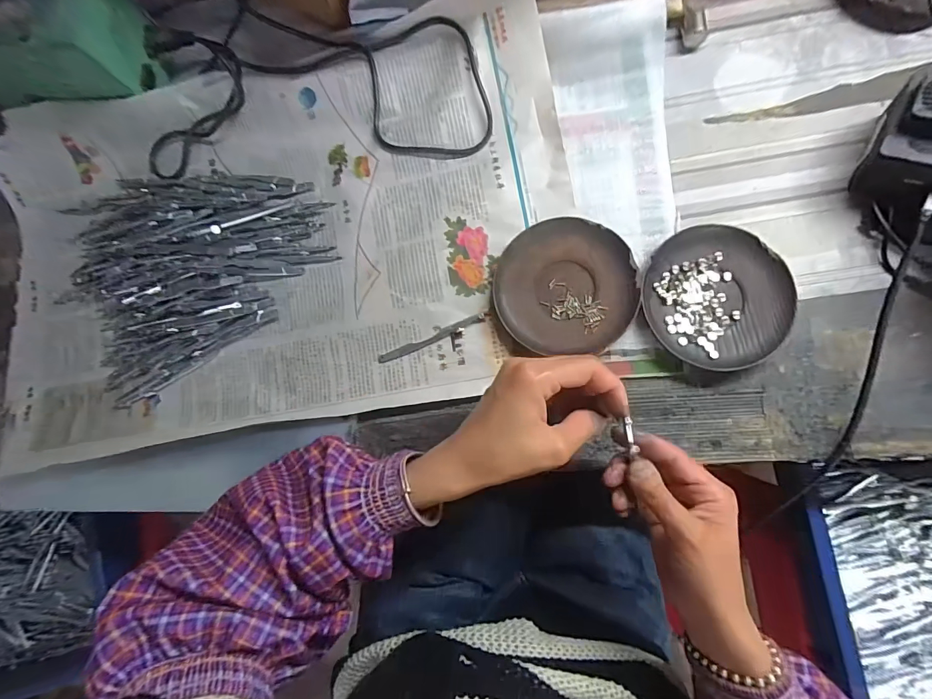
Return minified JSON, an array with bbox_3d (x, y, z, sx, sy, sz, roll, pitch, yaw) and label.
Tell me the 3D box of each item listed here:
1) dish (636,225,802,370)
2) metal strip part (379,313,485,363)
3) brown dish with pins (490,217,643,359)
[{"bbox_3d":[0.203,-0.042,0.335,0.116,0.014,0.107,-1,83,6],"label":"dish"},{"bbox_3d":[-0.030,-0.010,0.360,0.099,0.005,0.009,-23,81,3],"label":"metal strip part"},{"bbox_3d":[0.083,-0.054,0.346,0.114,0.014,0.112,-1,83,6],"label":"brown dish with pins"}]

